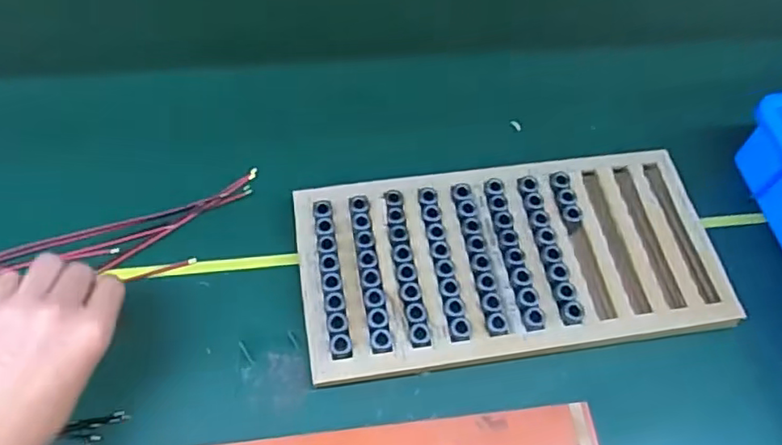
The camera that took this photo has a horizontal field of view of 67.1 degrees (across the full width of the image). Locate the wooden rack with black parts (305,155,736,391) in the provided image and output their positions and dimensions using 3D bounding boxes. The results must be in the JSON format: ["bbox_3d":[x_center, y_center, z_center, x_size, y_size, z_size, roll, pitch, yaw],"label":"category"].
[{"bbox_3d":[0.102,0.027,0.509,0.351,0.026,0.173,-6,62,-7],"label":"wooden rack with black parts"}]

